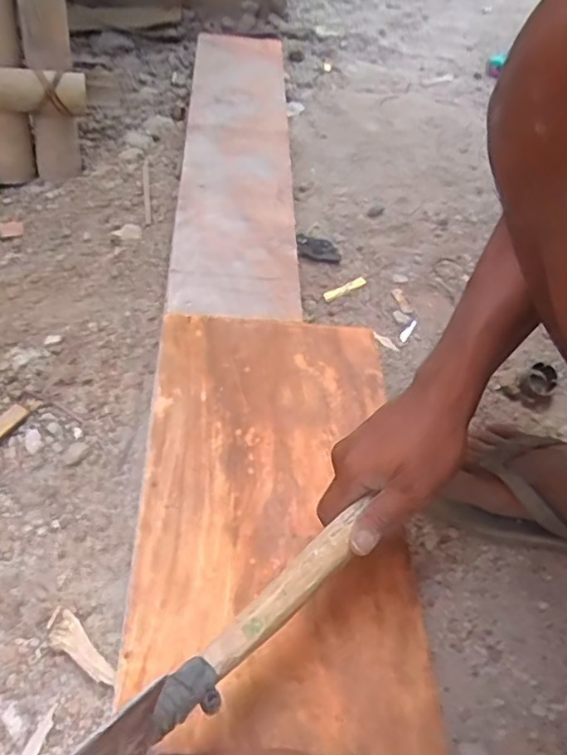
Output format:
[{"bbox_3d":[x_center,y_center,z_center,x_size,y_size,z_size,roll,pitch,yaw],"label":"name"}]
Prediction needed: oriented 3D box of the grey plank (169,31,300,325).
[{"bbox_3d":[-0.064,-0.330,0.848,0.146,0.022,0.649,5,52,-10],"label":"grey plank"}]

